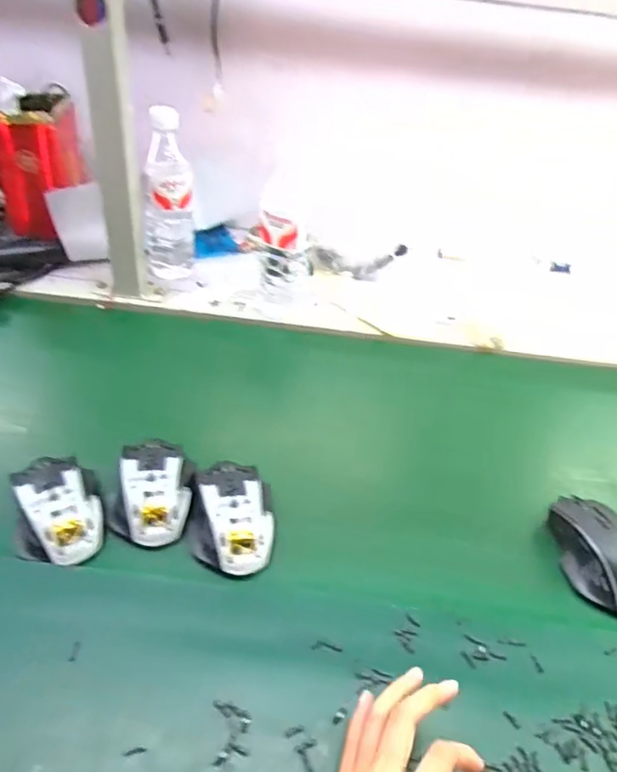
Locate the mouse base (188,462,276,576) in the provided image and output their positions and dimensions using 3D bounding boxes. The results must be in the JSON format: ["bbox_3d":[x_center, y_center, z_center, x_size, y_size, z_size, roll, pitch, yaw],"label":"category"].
[{"bbox_3d":[-0.068,0.113,0.515,0.071,0.034,0.101,1,39,-8],"label":"mouse base"}]

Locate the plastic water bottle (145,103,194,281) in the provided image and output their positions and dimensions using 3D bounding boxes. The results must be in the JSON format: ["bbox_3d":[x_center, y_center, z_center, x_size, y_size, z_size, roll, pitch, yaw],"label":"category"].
[{"bbox_3d":[-0.193,-0.252,0.793,0.067,0.228,0.058,-2,40,-12],"label":"plastic water bottle"}]

